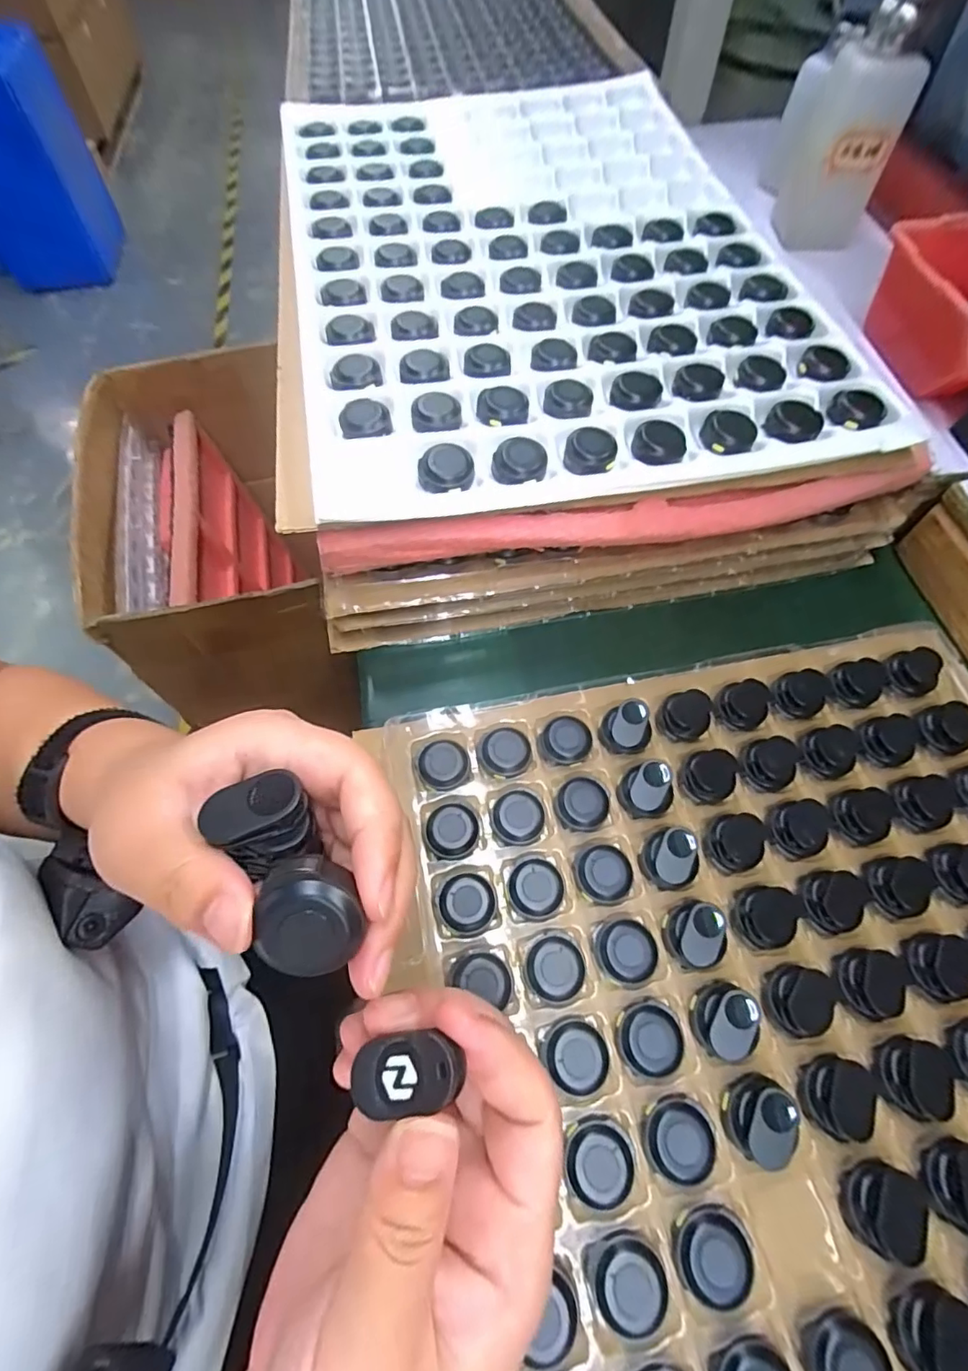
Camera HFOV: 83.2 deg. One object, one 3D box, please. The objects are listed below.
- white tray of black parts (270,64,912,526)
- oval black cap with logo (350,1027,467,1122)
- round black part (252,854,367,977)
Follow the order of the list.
[{"bbox_3d":[0.036,-0.329,0.409,0.347,0.012,0.494,-9,65,-5],"label":"white tray of black parts"},{"bbox_3d":[-0.020,0.098,0.136,0.027,0.008,0.016,-8,70,-3],"label":"oval black cap with logo"},{"bbox_3d":[-0.047,0.060,0.149,0.025,0.016,0.032,4,99,-15],"label":"round black part"}]

